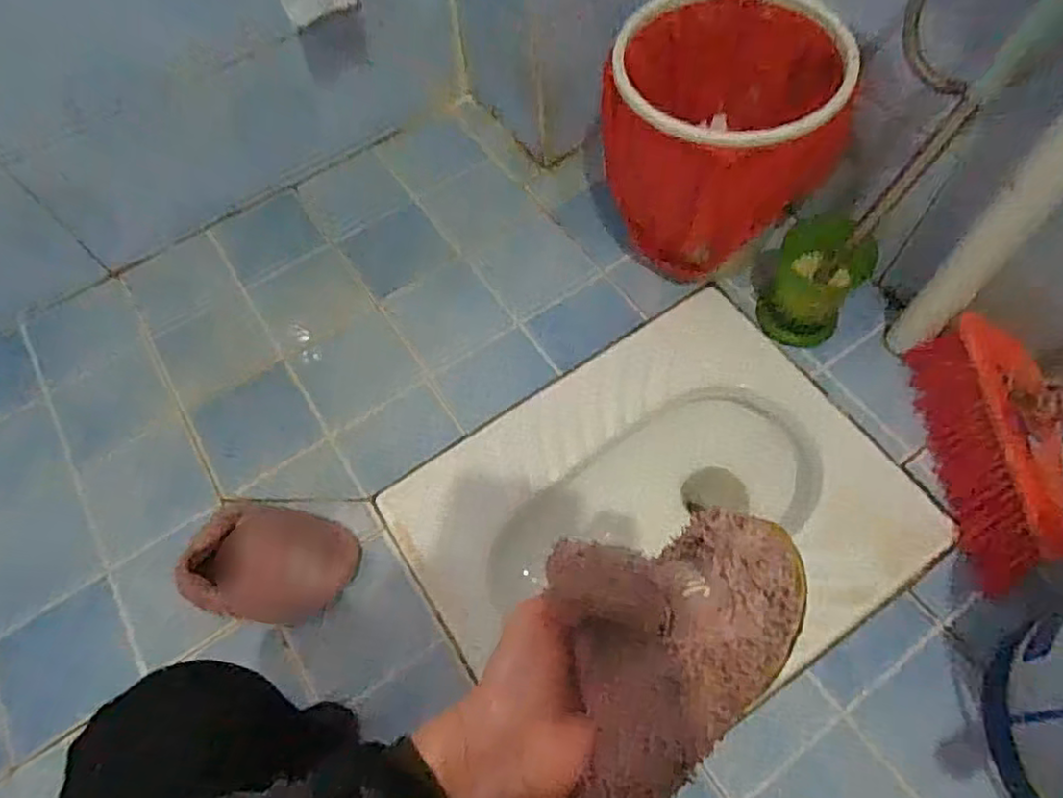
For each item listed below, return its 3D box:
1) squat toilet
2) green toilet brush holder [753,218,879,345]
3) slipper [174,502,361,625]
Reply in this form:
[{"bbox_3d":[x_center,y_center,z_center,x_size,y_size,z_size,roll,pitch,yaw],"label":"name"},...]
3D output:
[{"bbox_3d":[0.155,0.165,0.826,0.535,0.159,0.426,-32,65,-12],"label":"squat toilet"},{"bbox_3d":[0.351,-0.143,0.814,0.105,0.152,0.093,27,66,16],"label":"green toilet brush holder"},{"bbox_3d":[-0.299,0.188,0.738,0.188,0.057,0.120,6,62,5],"label":"slipper"}]

